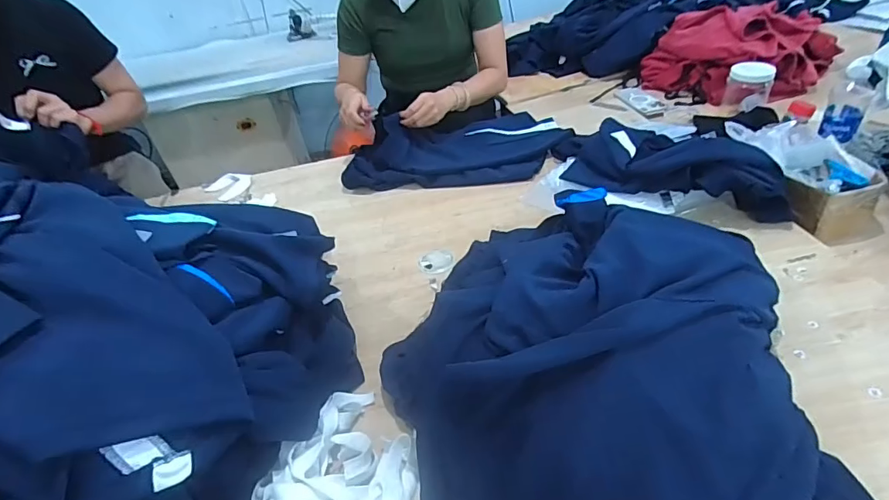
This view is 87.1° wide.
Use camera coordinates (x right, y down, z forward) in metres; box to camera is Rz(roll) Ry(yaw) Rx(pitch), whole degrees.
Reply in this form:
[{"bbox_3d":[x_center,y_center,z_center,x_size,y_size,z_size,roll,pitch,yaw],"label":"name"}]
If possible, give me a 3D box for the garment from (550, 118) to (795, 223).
[{"bbox_3d":[0.404,-0.181,0.900,0.402,0.100,0.249,6,43,16],"label":"garment"}]

